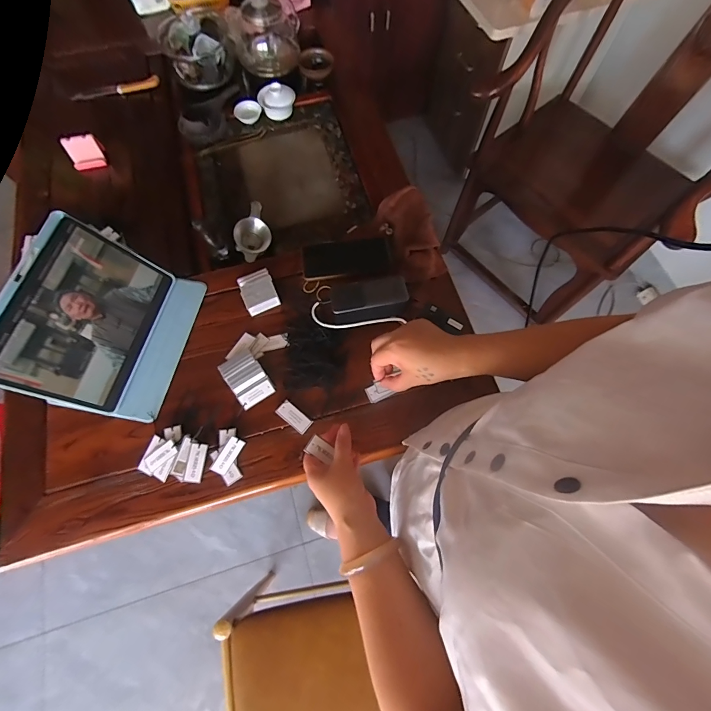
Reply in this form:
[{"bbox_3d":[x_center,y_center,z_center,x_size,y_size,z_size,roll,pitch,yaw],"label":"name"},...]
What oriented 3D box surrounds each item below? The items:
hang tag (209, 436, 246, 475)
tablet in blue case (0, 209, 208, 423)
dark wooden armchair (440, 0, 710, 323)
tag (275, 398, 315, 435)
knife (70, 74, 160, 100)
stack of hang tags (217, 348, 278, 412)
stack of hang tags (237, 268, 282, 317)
[{"bbox_3d":[-0.202,0.158,0.564,0.025,0.006,0.060,34,79,-3],"label":"hang tag"},{"bbox_3d":[-0.403,-0.054,0.573,0.194,0.148,0.267,11,70,4],"label":"tablet in blue case"},{"bbox_3d":[0.762,-0.636,1.130,0.700,0.831,0.665,-41,75,-14],"label":"dark wooden armchair"},{"bbox_3d":[-0.102,0.101,0.588,0.061,0.007,0.029,36,78,15],"label":"tag"},{"bbox_3d":[-0.602,-0.671,0.892,0.216,0.021,0.031,-10,70,-4],"label":"knife"},{"bbox_3d":[-0.185,0.038,0.607,0.061,0.014,0.093,-35,74,-12],"label":"stack of hang tags"},{"bbox_3d":[-0.181,-0.123,0.662,0.062,0.029,0.081,-22,72,-8],"label":"stack of hang tags"}]

